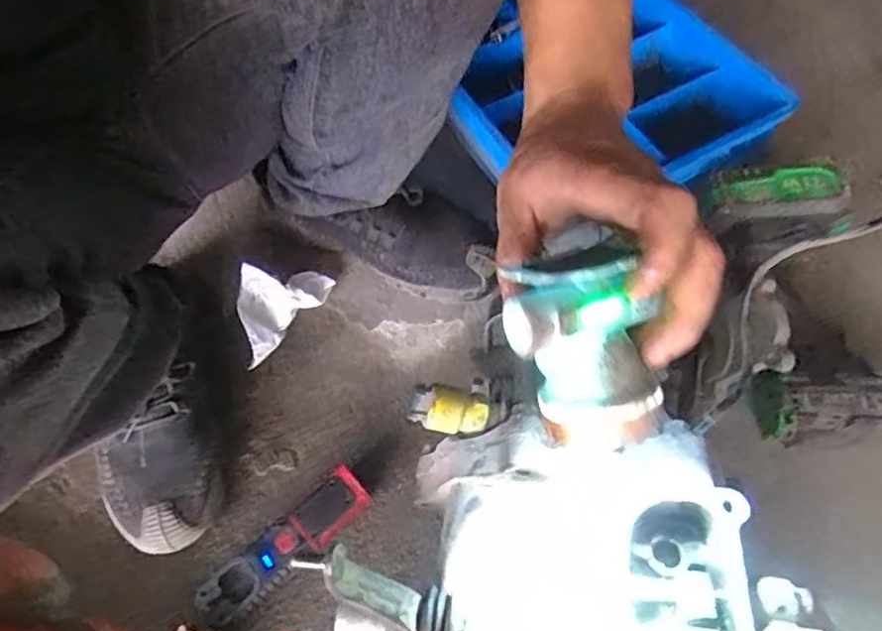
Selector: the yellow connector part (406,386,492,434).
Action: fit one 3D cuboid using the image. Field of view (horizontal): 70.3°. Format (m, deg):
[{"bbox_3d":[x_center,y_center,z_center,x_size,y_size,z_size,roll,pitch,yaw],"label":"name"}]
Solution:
[{"bbox_3d":[0.005,0.060,0.398,0.049,0.017,0.025,3,61,8],"label":"yellow connector part"}]

